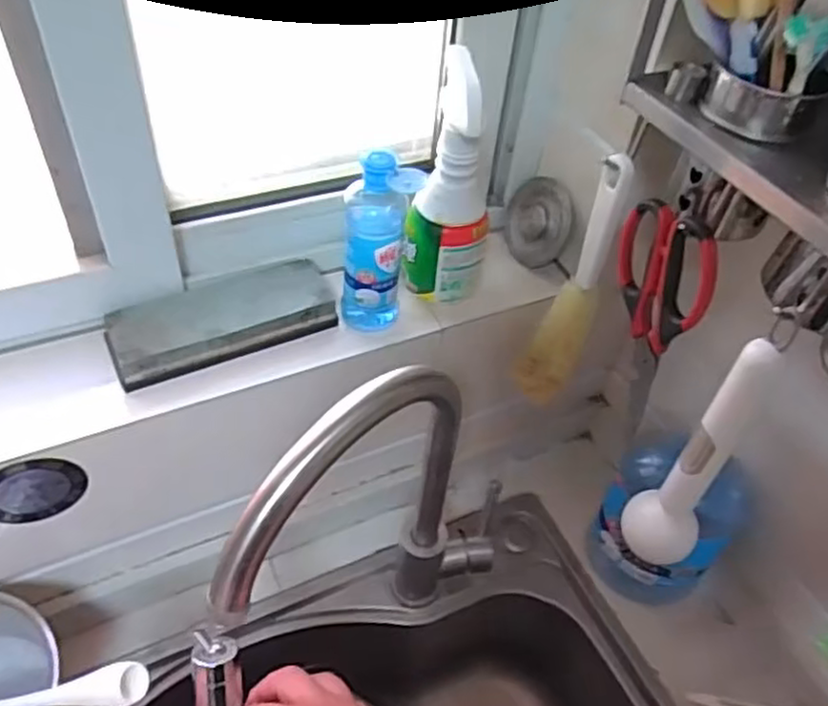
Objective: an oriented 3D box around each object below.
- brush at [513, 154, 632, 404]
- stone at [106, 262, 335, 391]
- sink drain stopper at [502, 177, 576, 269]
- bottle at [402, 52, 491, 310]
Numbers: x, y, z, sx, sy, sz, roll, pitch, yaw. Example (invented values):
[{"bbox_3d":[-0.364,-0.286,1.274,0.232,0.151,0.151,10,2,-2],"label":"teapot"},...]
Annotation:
[{"bbox_3d":[0.136,-0.058,0.622,0.048,0.262,0.044,13,47,6],"label":"brush"},{"bbox_3d":[-0.158,-0.030,0.599,0.180,0.033,0.073,-16,51,-20],"label":"stone"},{"bbox_3d":[0.121,-0.132,0.701,0.020,0.078,0.083,4,55,-43],"label":"sink drain stopper"},{"bbox_3d":[0.033,-0.134,0.591,0.067,0.198,0.064,10,47,3],"label":"bottle"}]

